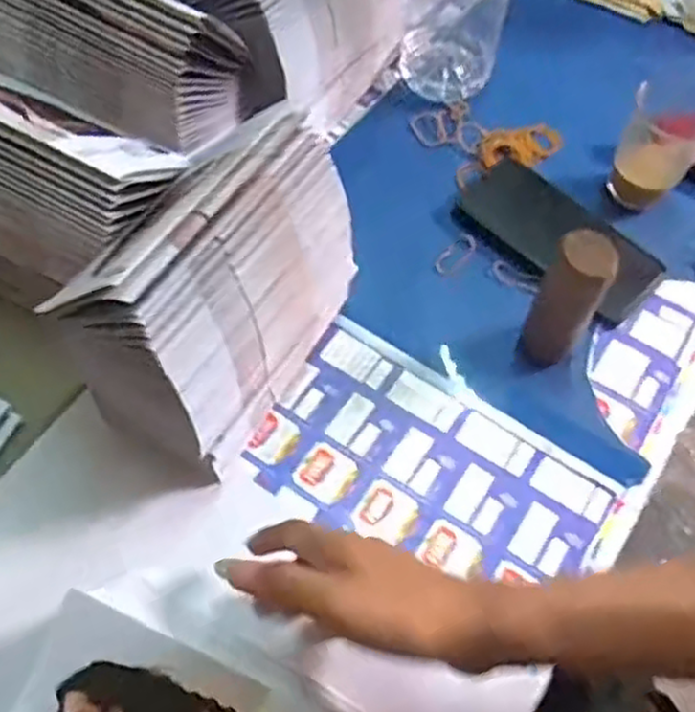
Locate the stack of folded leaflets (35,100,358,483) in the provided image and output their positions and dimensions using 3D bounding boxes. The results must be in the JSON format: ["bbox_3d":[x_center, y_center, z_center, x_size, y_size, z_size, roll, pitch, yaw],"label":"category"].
[{"bbox_3d":[-0.078,-0.043,0.468,0.102,0.179,0.189,31,63,15],"label":"stack of folded leaflets"}]

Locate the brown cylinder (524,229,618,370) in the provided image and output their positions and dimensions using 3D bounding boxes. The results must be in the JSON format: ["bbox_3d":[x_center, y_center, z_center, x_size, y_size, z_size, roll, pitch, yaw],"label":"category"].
[{"bbox_3d":[0.157,-0.037,0.527,0.043,0.110,0.040,29,62,14],"label":"brown cylinder"}]

